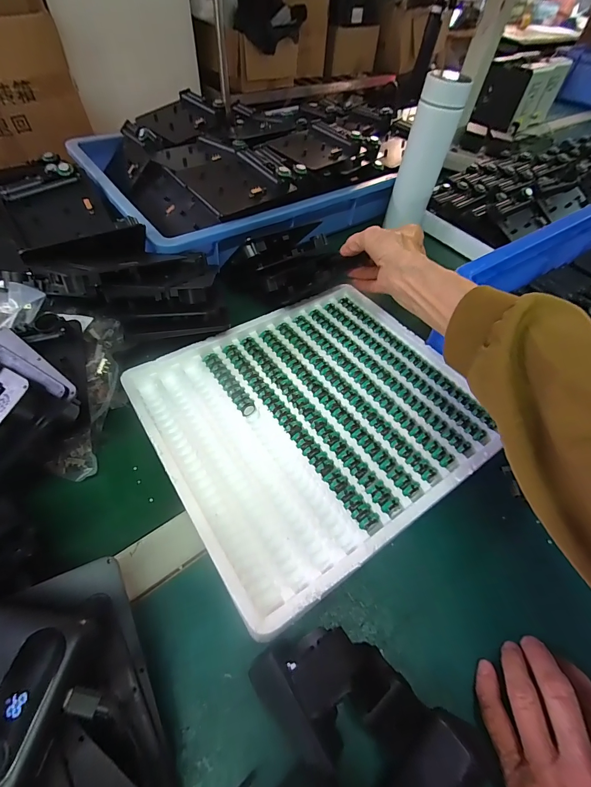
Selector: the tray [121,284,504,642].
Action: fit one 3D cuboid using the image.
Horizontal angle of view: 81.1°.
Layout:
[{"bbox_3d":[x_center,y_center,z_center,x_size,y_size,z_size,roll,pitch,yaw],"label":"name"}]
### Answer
[{"bbox_3d":[0.025,0.009,0.362,0.317,0.025,0.284,-28,58,-22],"label":"tray"}]

